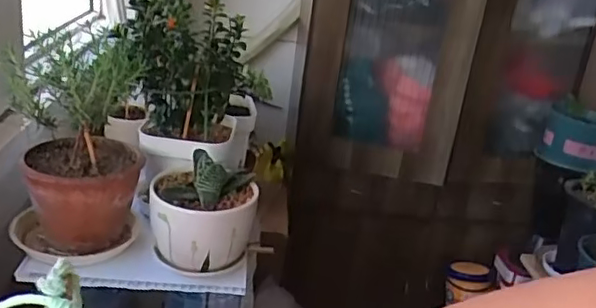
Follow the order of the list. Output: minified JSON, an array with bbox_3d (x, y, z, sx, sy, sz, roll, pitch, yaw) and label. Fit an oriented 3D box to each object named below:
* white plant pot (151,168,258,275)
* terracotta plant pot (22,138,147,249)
[{"bbox_3d":[-0.129,0.081,0.808,0.135,0.102,0.150,5,22,-5],"label":"white plant pot"},{"bbox_3d":[-0.296,0.054,0.814,0.141,0.129,0.145,-1,23,-20],"label":"terracotta plant pot"}]

